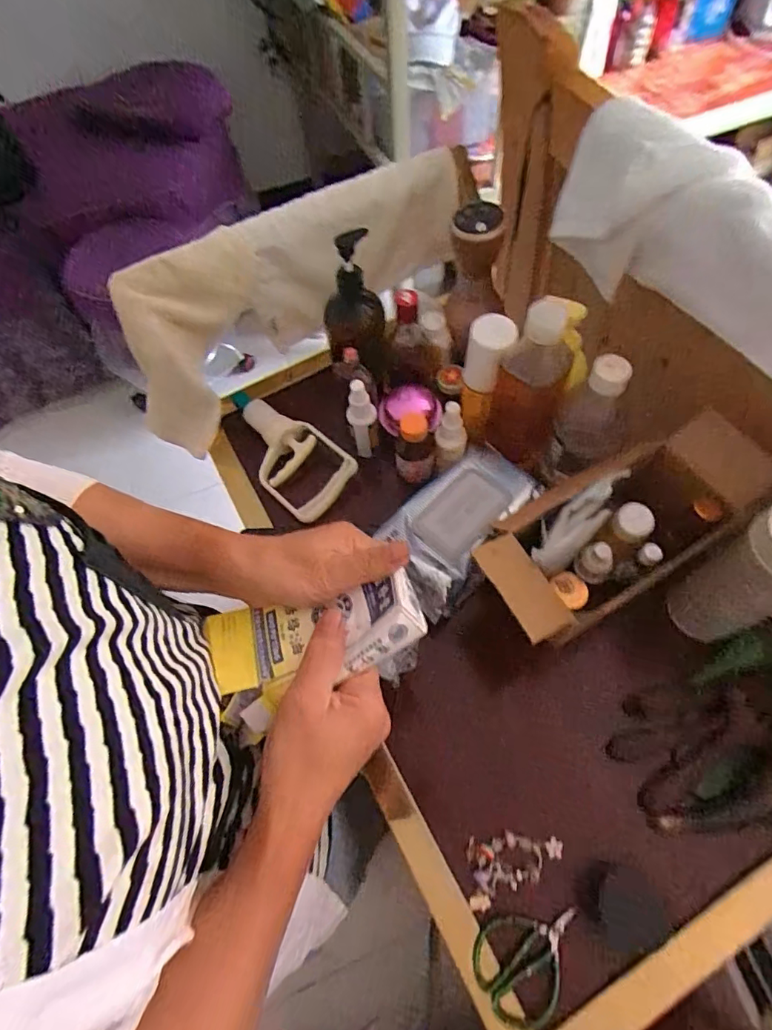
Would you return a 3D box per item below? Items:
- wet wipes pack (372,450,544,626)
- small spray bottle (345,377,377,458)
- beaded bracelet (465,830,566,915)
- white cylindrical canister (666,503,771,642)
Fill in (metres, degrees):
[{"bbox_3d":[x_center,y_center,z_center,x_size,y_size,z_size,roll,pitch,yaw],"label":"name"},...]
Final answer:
[{"bbox_3d":[0.072,0.003,0.530,0.101,0.034,0.184,36,70,20],"label":"wet wipes pack"},{"bbox_3d":[-0.027,-0.112,0.579,0.032,0.097,0.025,-17,62,-5],"label":"small spray bottle"},{"bbox_3d":[0.106,0.291,0.430,0.090,0.014,0.046,-22,63,-7],"label":"beaded bracelet"},{"bbox_3d":[0.302,0.057,0.425,0.062,0.188,0.068,-26,63,-9],"label":"white cylindrical canister"}]

